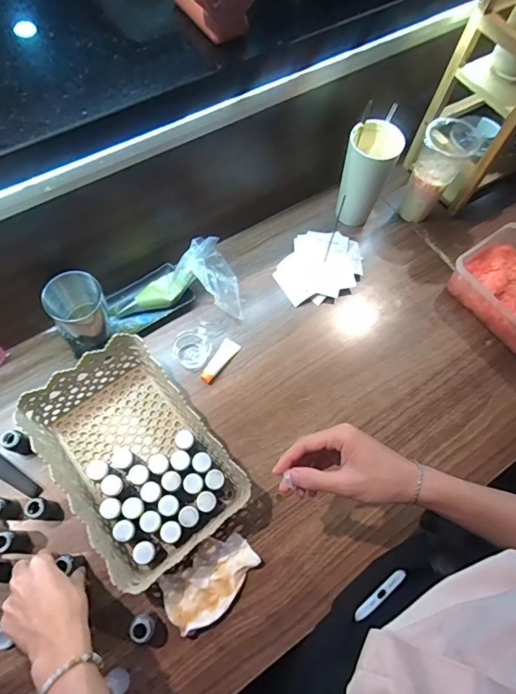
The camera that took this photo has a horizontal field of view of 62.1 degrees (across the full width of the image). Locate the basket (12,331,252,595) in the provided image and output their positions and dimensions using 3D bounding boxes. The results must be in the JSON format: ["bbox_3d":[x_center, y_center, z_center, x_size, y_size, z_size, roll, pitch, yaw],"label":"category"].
[{"bbox_3d":[-0.167,0.145,0.599,0.196,0.082,0.291,-37,73,-17],"label":"basket"}]

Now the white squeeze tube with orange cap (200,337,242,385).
[{"bbox_3d":[-0.063,0.021,0.697,0.027,0.012,0.083,33,69,11],"label":"white squeeze tube with orange cap"}]

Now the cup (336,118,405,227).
[{"bbox_3d":[0.184,-0.295,0.745,0.080,0.162,0.075,1,67,-3],"label":"cup"}]

